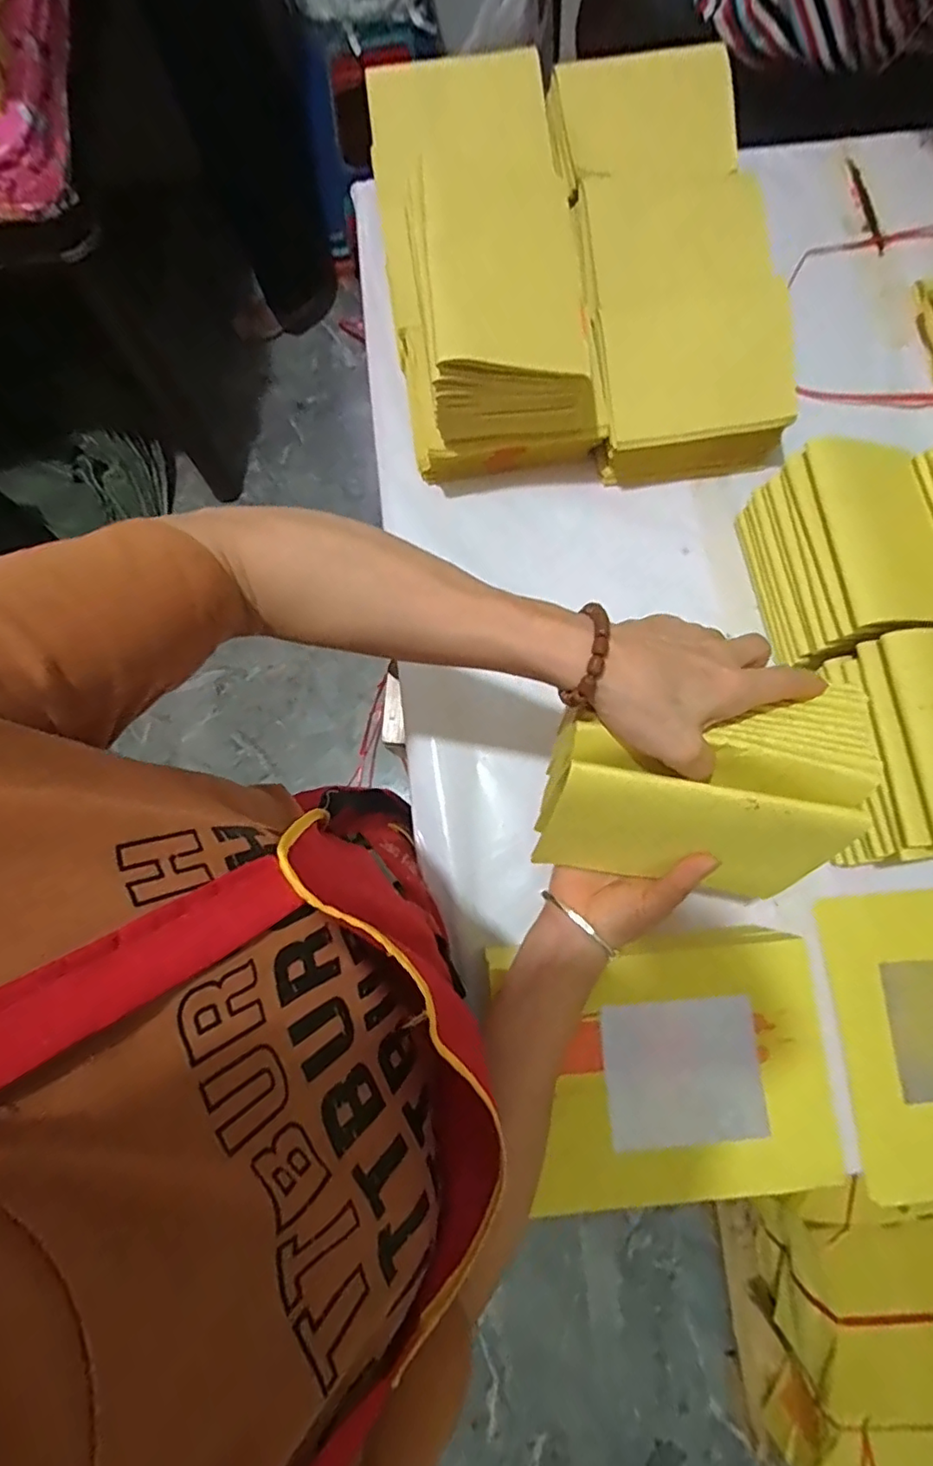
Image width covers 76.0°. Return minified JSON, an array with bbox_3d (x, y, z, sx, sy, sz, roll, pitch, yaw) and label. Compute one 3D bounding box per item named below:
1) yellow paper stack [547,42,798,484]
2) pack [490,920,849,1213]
[{"bbox_3d":[0.178,-0.430,0.532,0.171,0.079,0.374,-10,92,-1],"label":"yellow paper stack"},{"bbox_3d":[0.139,0.231,0.408,0.208,0.022,0.165,-8,80,-1],"label":"pack"}]

